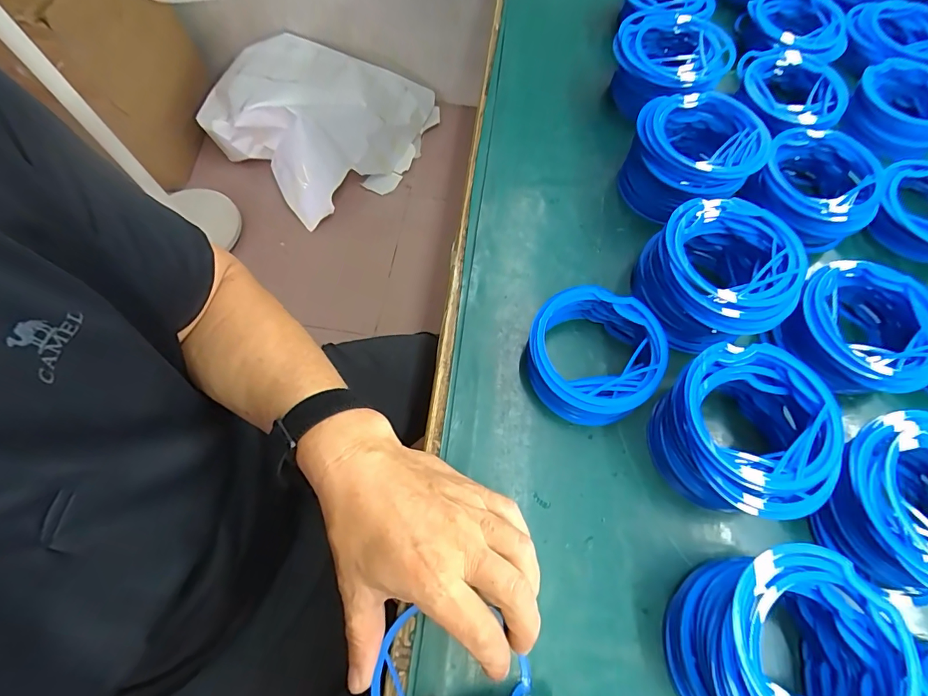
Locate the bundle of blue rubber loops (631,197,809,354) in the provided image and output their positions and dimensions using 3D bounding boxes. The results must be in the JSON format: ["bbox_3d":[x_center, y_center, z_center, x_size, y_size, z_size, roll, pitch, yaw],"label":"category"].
[{"bbox_3d":[0.197,-0.055,0.349,0.109,0.064,0.105,1,66,-2],"label":"bundle of blue rubber loops"}]

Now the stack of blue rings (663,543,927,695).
[{"bbox_3d":[0.183,0.176,0.253,0.110,0.054,0.106,-11,67,-7],"label":"stack of blue rings"}]

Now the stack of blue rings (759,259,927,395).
[{"bbox_3d":[0.307,-0.016,0.344,0.103,0.050,0.095,40,70,13],"label":"stack of blue rings"}]

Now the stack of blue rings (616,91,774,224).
[{"bbox_3d":[0.200,-0.171,0.398,0.101,0.067,0.109,-33,72,-16],"label":"stack of blue rings"}]

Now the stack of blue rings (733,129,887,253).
[{"bbox_3d":[0.313,-0.146,0.397,0.100,0.052,0.096,29,68,10],"label":"stack of blue rings"}]

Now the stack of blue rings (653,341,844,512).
[{"bbox_3d":[0.192,0.056,0.305,0.103,0.057,0.105,42,71,14],"label":"stack of blue rings"}]

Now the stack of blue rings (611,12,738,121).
[{"bbox_3d":[0.206,-0.290,0.456,0.111,0.057,0.114,-40,74,-18],"label":"stack of blue rings"}]

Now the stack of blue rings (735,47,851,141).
[{"bbox_3d":[0.335,-0.265,0.459,0.107,0.035,0.111,-18,69,-10],"label":"stack of blue rings"}]

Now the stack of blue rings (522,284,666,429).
[{"bbox_3d":[0.098,0.005,0.335,0.095,0.035,0.097,27,68,9],"label":"stack of blue rings"}]

